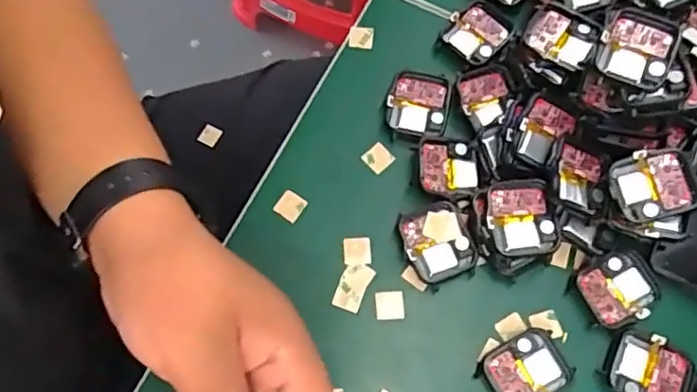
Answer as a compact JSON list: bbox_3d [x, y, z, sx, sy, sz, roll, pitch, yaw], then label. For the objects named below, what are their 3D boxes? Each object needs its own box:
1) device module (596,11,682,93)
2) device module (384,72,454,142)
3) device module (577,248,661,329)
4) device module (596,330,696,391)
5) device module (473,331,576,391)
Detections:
[{"bbox_3d":[0.154,-0.077,0.332,0.041,0.012,0.041,21,81,18],"label":"device module"},{"bbox_3d":[0.043,-0.055,0.386,0.038,0.010,0.046,13,72,4],"label":"device module"},{"bbox_3d":[0.152,0.052,0.349,0.040,0.008,0.038,-22,73,-8],"label":"device module"},{"bbox_3d":[0.162,0.095,0.335,0.044,0.005,0.037,23,73,7],"label":"device module"},{"bbox_3d":[0.096,0.096,0.335,0.045,0.010,0.037,-26,73,-9],"label":"device module"}]

